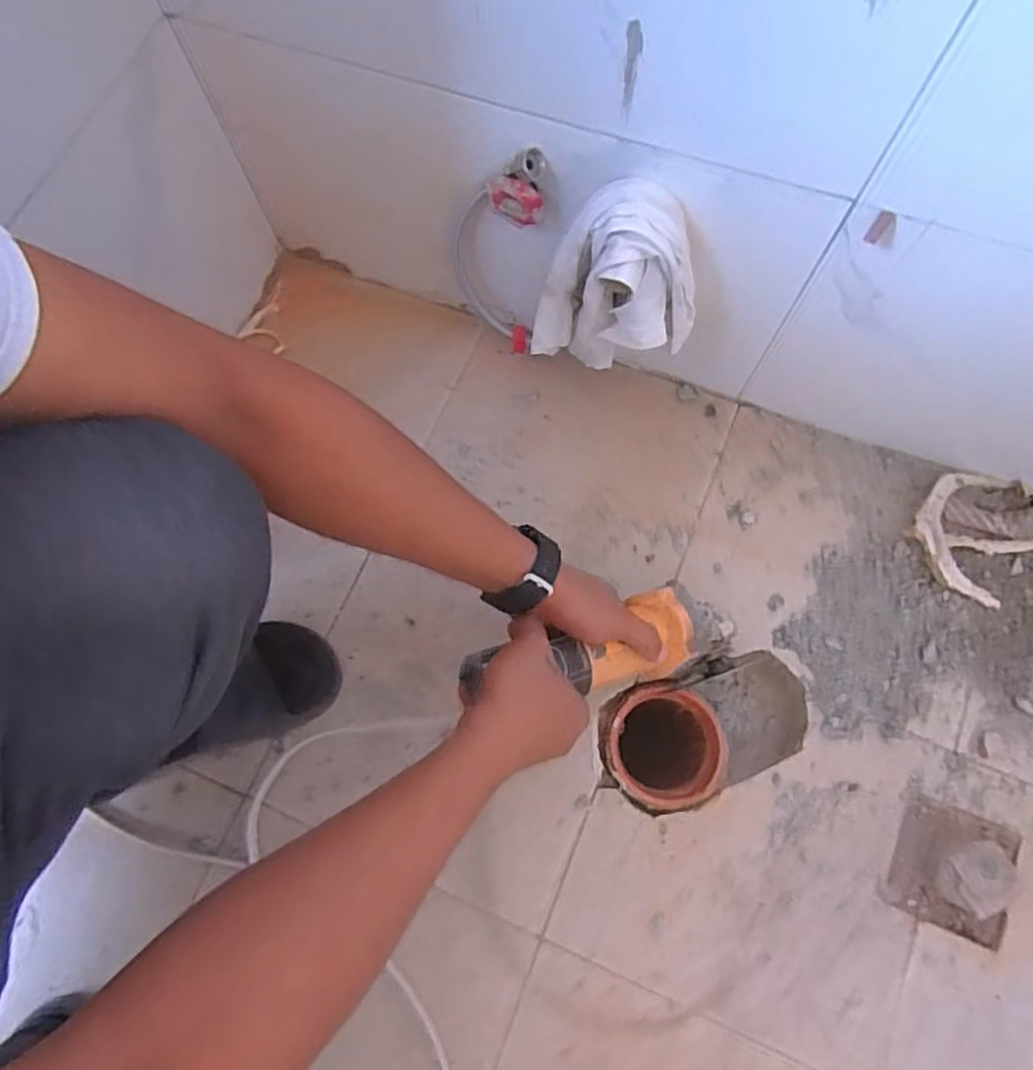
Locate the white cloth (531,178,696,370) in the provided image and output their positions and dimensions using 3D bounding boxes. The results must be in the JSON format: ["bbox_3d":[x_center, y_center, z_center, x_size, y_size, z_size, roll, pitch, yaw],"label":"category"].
[{"bbox_3d":[0.088,-0.210,0.565,0.132,0.155,0.078,17,72,6],"label":"white cloth"}]

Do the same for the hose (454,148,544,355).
[{"bbox_3d":[-0.017,-0.265,0.643,0.083,0.251,0.035,36,77,8],"label":"hose"}]

